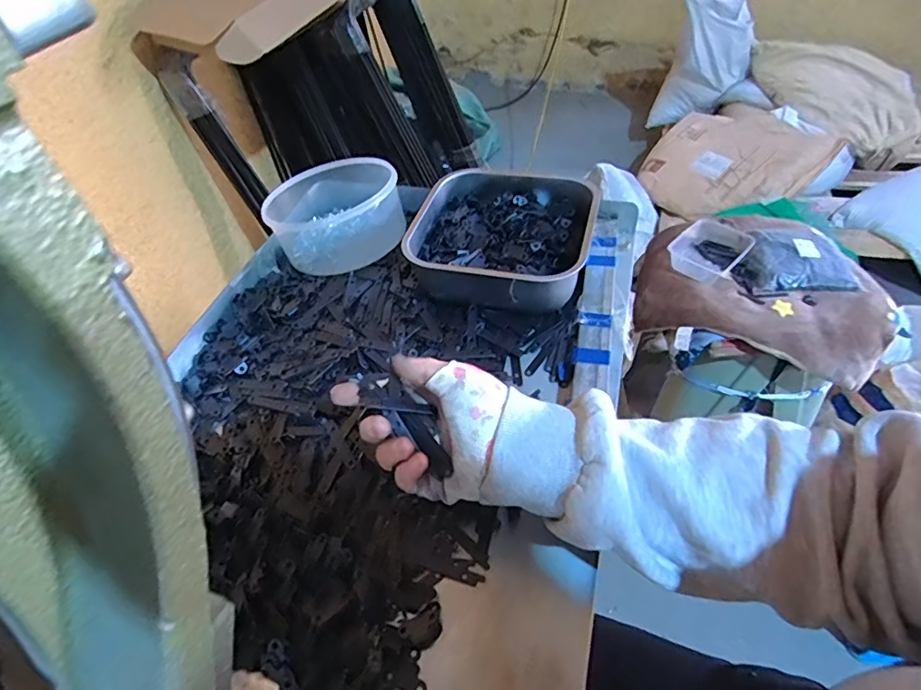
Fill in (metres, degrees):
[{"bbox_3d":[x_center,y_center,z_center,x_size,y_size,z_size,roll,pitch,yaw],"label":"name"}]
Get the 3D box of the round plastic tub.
[{"bbox_3d":[-0.137,-0.148,0.606,0.134,0.070,0.124,-3,49,3],"label":"round plastic tub"}]

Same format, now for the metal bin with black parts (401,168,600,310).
[{"bbox_3d":[0.044,-0.117,0.556,0.174,0.053,0.197,11,51,14],"label":"metal bin with black parts"}]

